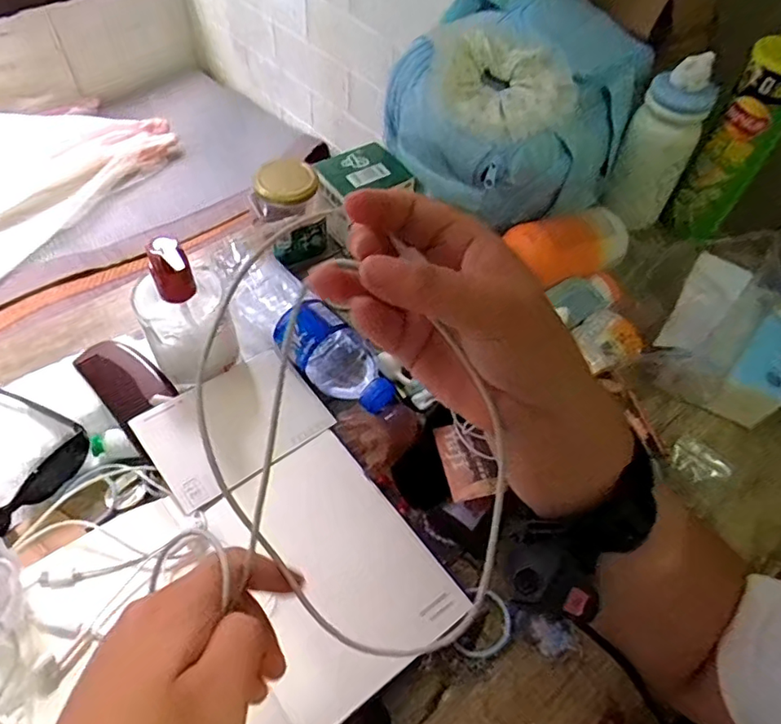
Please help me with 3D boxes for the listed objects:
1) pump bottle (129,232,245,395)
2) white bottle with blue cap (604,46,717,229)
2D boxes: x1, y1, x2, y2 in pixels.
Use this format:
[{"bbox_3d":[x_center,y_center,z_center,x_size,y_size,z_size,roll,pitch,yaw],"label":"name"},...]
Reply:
[{"bbox_3d":[-0.172,-0.035,0.474,0.068,0.161,0.062,-18,58,-16],"label":"pump bottle"},{"bbox_3d":[0.304,-0.245,0.638,0.075,0.175,0.095,26,57,14],"label":"white bottle with blue cap"}]

